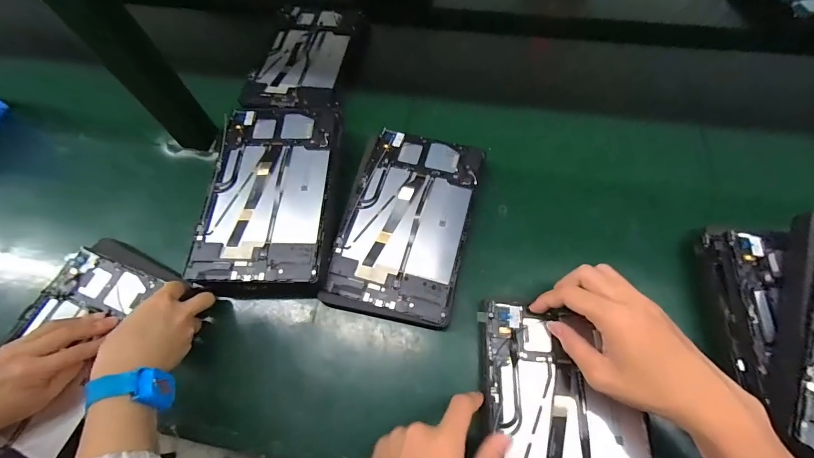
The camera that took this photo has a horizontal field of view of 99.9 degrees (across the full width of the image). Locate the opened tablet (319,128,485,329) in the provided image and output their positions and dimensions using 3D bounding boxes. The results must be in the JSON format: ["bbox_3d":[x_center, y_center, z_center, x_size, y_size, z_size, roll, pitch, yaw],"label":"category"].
[{"bbox_3d":[0.001,-0.014,0.429,0.153,0.011,0.246,13,66,8],"label":"opened tablet"}]

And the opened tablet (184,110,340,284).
[{"bbox_3d":[-0.170,-0.050,0.426,0.152,0.010,0.237,-1,65,2],"label":"opened tablet"}]

